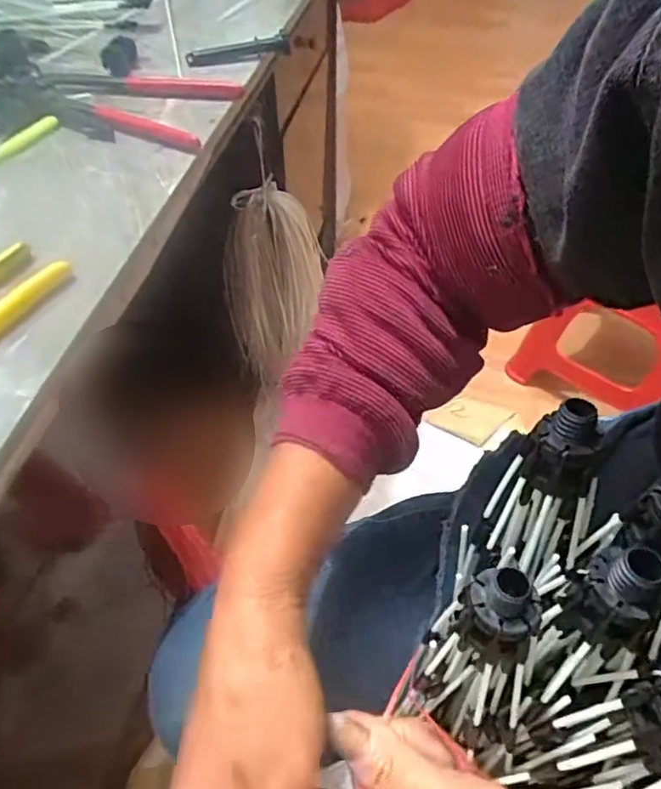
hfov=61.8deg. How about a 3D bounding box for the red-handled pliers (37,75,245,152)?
[{"bbox_3d":[-0.170,-0.244,0.463,0.167,0.017,0.104,11,56,11],"label":"red-handled pliers"}]

